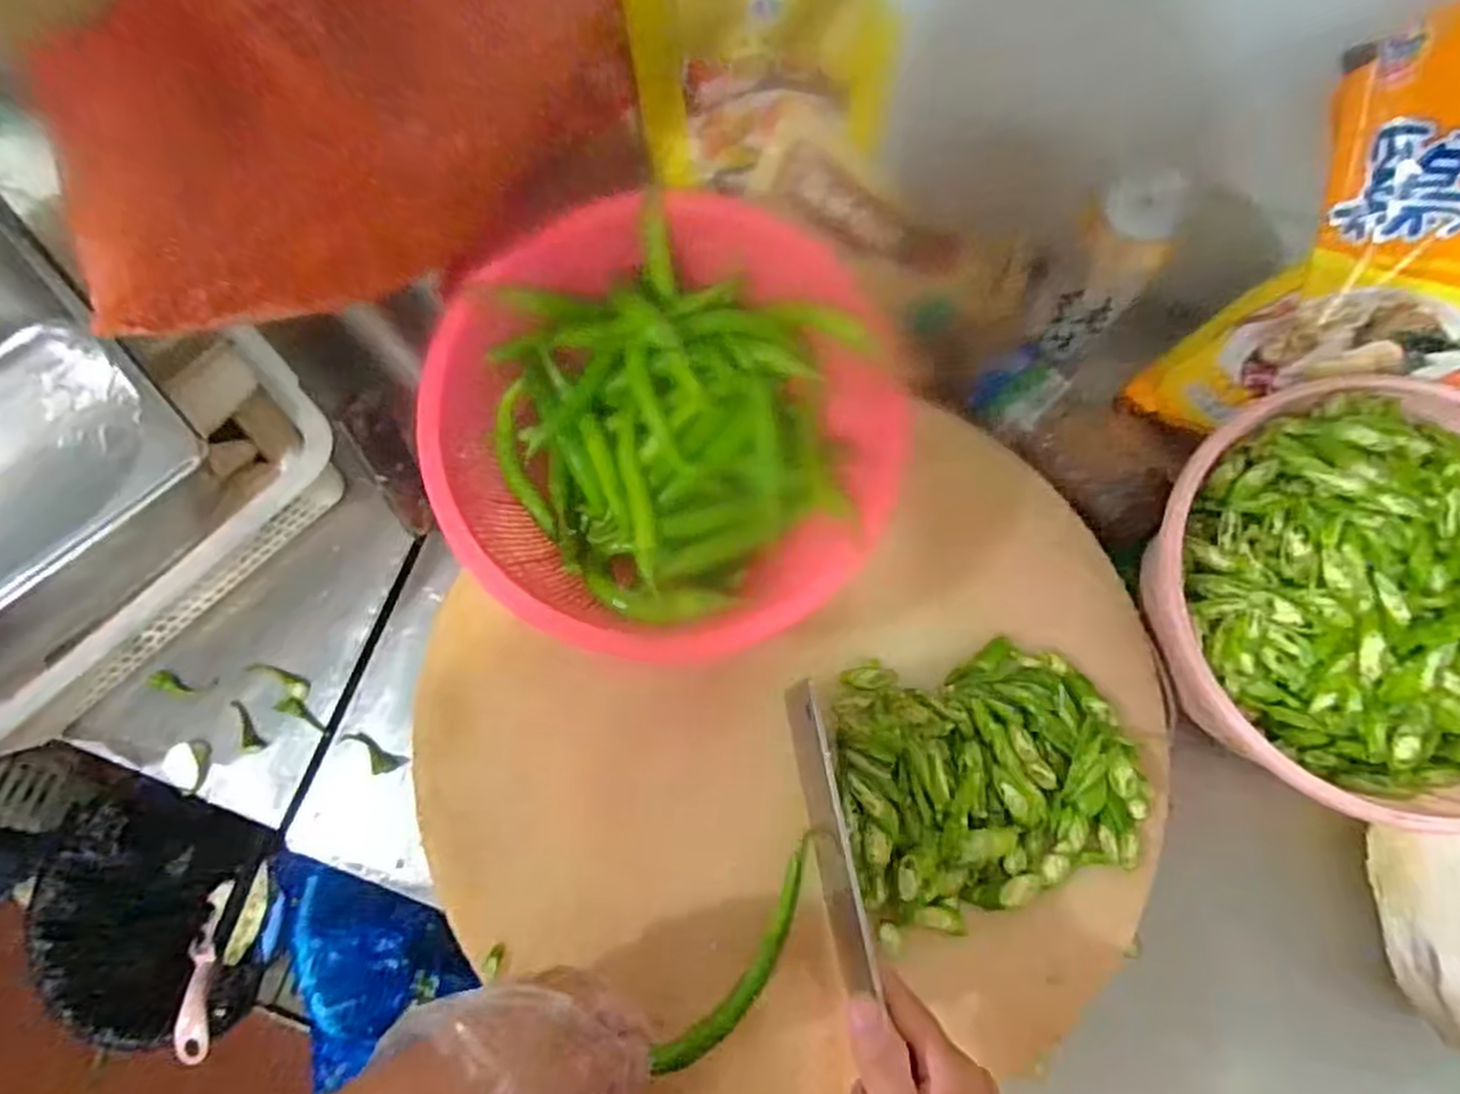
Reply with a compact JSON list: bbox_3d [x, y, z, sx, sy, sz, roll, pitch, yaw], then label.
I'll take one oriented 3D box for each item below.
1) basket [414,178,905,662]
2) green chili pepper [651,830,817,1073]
[{"bbox_3d":[-0.032,-0.073,0.473,0.273,0.097,0.264,0,75,0],"label":"basket"},{"bbox_3d":[0.012,0.229,0.432,0.029,0.010,0.144,34,76,8],"label":"green chili pepper"}]

